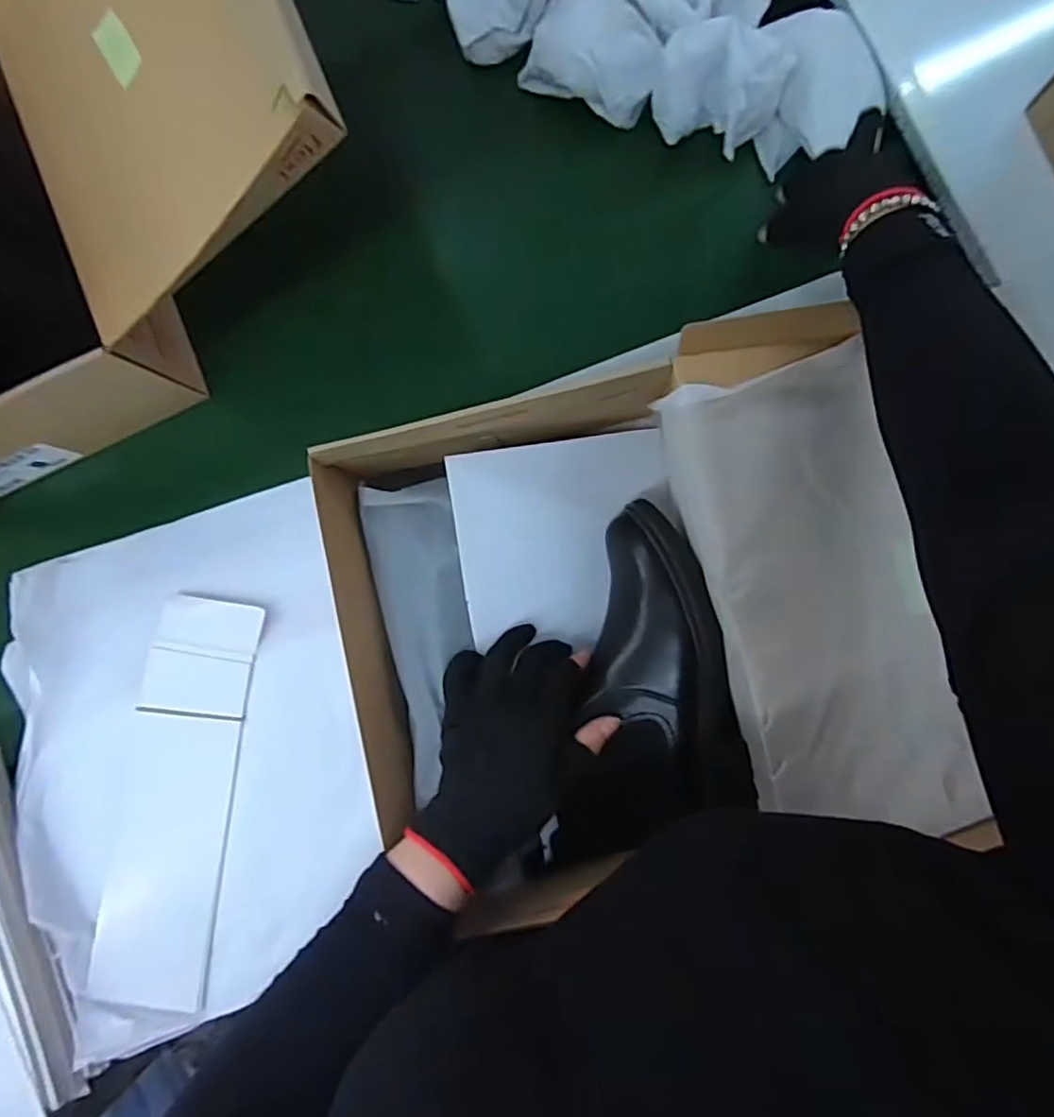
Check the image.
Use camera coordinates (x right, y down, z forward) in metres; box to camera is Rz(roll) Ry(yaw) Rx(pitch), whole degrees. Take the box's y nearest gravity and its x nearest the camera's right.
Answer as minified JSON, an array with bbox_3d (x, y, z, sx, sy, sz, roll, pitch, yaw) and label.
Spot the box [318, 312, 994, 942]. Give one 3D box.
[{"bbox_3d":[0.078,0.040,0.442,0.399,0.108,0.338,-14,86,6],"label":"box"}]

